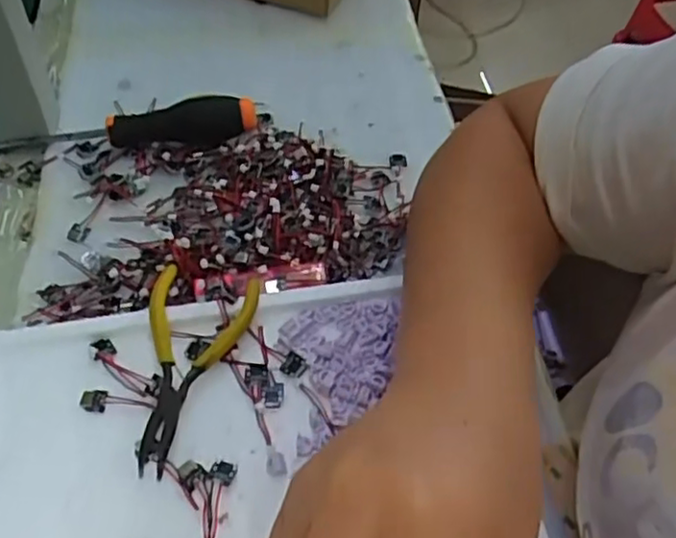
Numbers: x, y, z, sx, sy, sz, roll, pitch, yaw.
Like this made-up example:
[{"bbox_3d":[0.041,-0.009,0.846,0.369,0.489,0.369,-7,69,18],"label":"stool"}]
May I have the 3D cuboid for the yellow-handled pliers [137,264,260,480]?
[{"bbox_3d":[-0.085,0.049,0.358,0.057,0.013,0.116,12,52,7],"label":"yellow-handled pliers"}]

